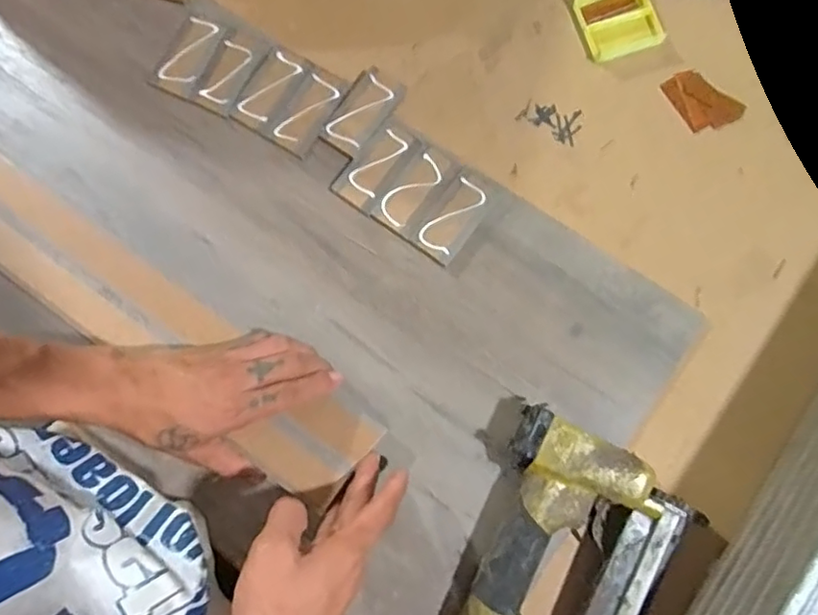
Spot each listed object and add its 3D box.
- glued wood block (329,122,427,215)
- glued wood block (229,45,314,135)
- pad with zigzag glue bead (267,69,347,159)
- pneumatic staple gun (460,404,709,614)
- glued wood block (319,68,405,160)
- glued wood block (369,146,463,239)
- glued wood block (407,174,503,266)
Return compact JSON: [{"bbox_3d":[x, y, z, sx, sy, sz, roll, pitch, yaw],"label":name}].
[{"bbox_3d":[-0.025,-0.121,0.513,0.041,0.007,0.084,37,83,7],"label":"glued wood block"},{"bbox_3d":[-0.121,-0.190,0.529,0.038,0.010,0.077,34,82,7],"label":"glued wood block"},{"bbox_3d":[-0.088,-0.172,0.532,0.038,0.006,0.078,32,82,7],"label":"pad with zigzag glue bead"},{"bbox_3d":[0.101,0.206,0.434,0.133,0.045,0.227,27,82,6],"label":"pneumatic staple gun"},{"bbox_3d":[-0.039,-0.170,0.526,0.039,0.010,0.086,32,82,7],"label":"glued wood block"},{"bbox_3d":[0.007,-0.099,0.507,0.037,0.006,0.083,35,83,7],"label":"glued wood block"},{"bbox_3d":[0.039,-0.074,0.503,0.041,0.006,0.075,39,83,8],"label":"glued wood block"}]

